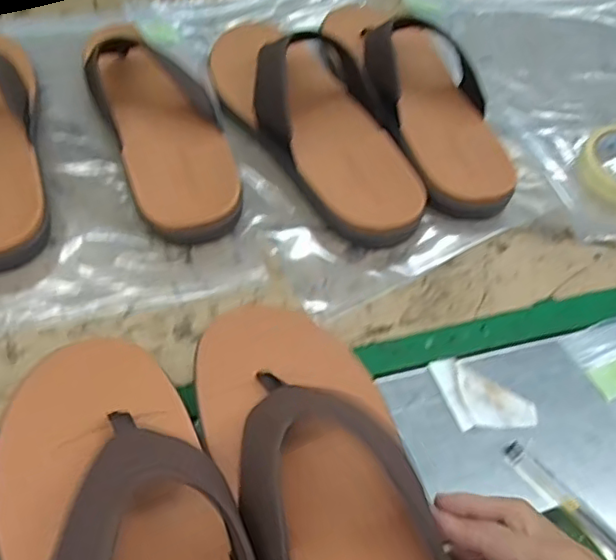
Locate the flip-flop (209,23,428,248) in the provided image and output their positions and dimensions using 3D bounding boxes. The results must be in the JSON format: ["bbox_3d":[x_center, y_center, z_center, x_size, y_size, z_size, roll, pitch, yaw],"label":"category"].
[{"bbox_3d":[-0.001,-0.158,0.541,0.114,0.071,0.302,-21,57,-19],"label":"flip-flop"}]

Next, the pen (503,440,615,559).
[{"bbox_3d":[0.174,0.149,0.363,0.010,0.005,0.130,-33,62,-26],"label":"pen"}]

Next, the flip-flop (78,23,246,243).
[{"bbox_3d":[-0.136,-0.152,0.527,0.088,0.068,0.279,-19,57,-18],"label":"flip-flop"}]

